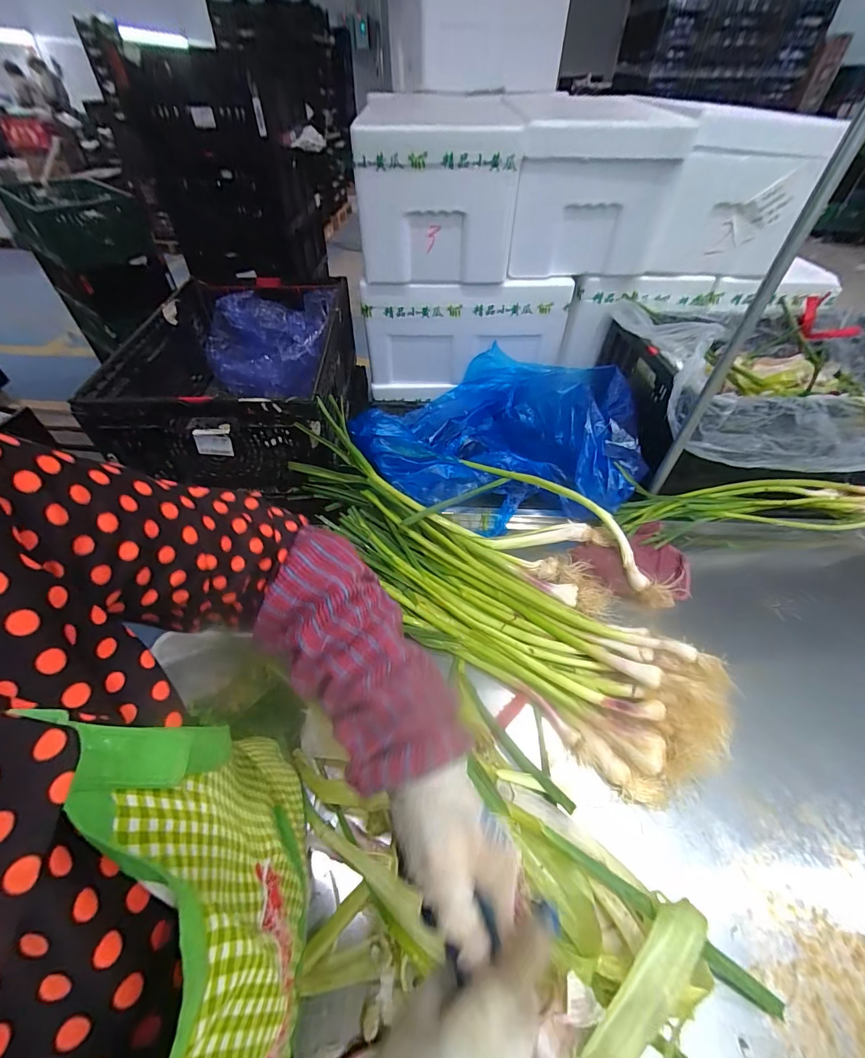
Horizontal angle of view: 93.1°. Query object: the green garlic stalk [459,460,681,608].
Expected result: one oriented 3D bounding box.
[{"bbox_3d":[0.238,-0.022,0.740,0.420,0.082,0.075,36,58,26],"label":"green garlic stalk"}]

